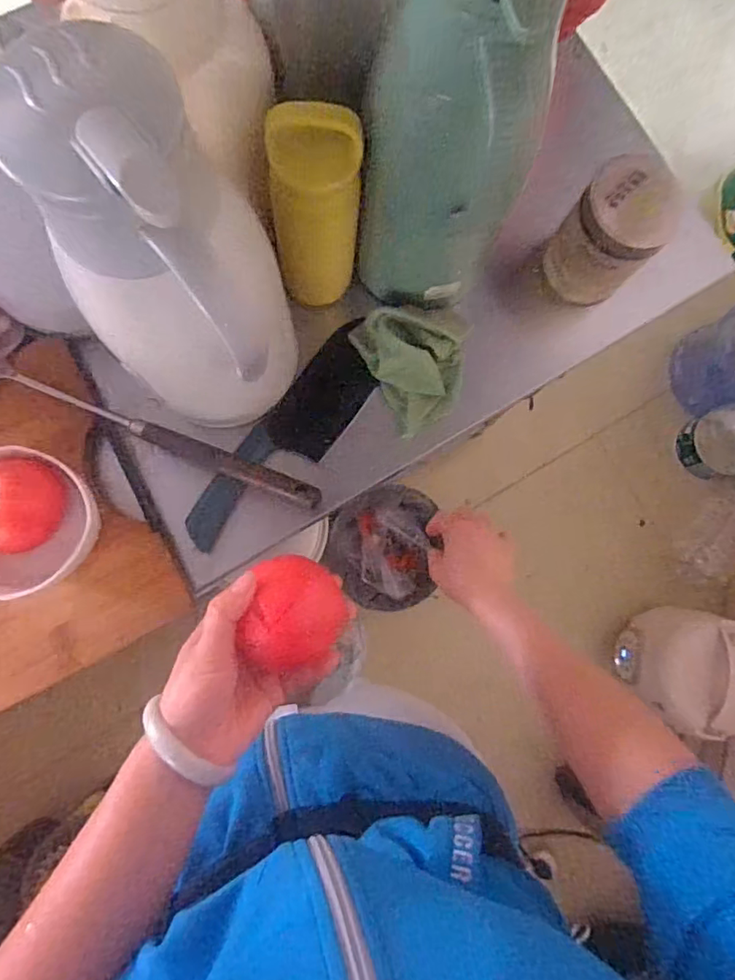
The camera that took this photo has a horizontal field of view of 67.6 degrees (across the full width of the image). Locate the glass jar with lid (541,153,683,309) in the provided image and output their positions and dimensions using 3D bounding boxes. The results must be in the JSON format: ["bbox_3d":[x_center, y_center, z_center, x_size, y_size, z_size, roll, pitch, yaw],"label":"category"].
[{"bbox_3d":[0.215,-0.230,0.491,0.081,0.105,0.088,1,83,-4],"label":"glass jar with lid"}]

